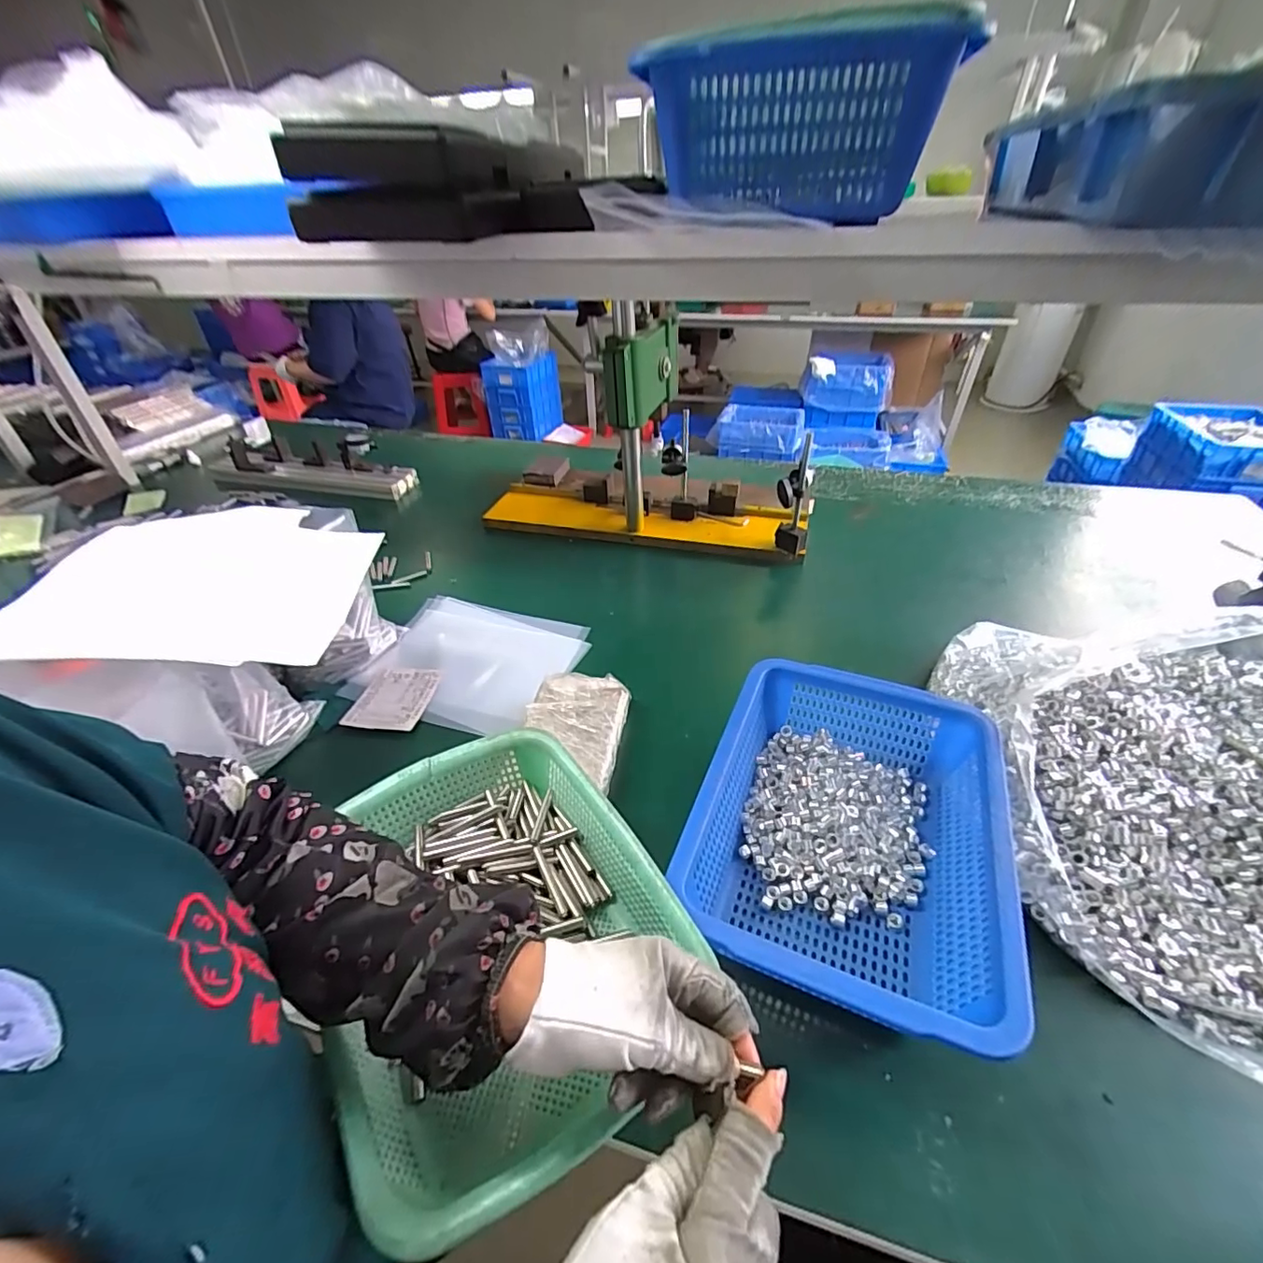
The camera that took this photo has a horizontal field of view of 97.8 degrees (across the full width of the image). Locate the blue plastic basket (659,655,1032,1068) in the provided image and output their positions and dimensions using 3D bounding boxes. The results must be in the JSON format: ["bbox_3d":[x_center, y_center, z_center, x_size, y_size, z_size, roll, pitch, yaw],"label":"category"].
[{"bbox_3d":[0.181,0.175,0.480,0.226,0.106,0.302,14,40,19],"label":"blue plastic basket"}]

